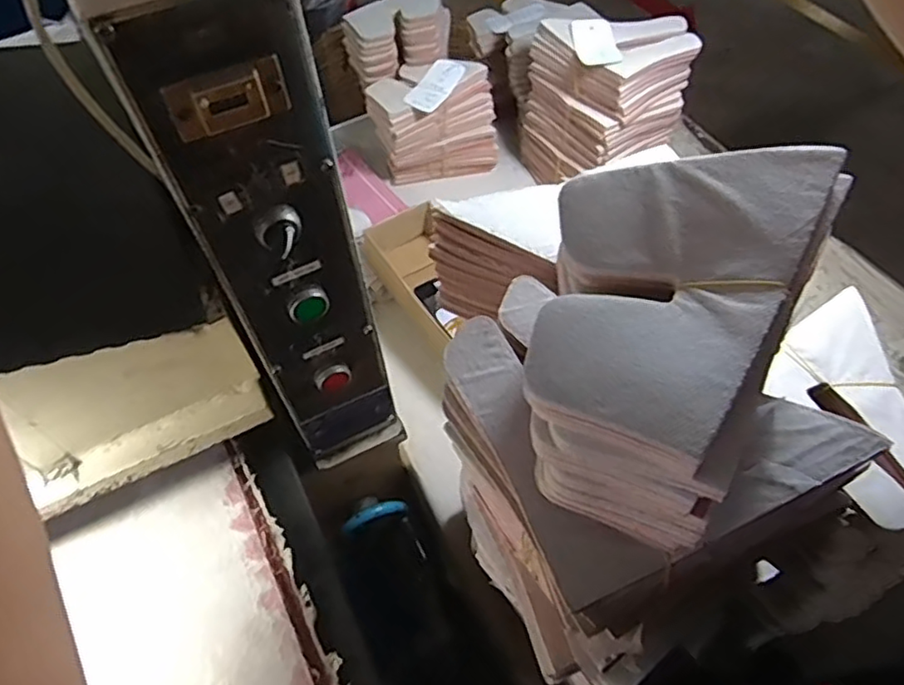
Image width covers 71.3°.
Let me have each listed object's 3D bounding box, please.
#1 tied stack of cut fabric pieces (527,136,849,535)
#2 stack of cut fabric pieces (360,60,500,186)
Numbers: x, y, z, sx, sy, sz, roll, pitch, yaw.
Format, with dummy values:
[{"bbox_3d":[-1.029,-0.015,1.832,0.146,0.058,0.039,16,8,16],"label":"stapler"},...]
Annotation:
[{"bbox_3d":[0.084,-0.012,0.267,0.100,0.068,0.173,24,60,18],"label":"tied stack of cut fabric pieces"},{"bbox_3d":[-0.029,-0.335,0.990,0.191,0.175,0.098,-18,57,-10],"label":"stack of cut fabric pieces"}]

